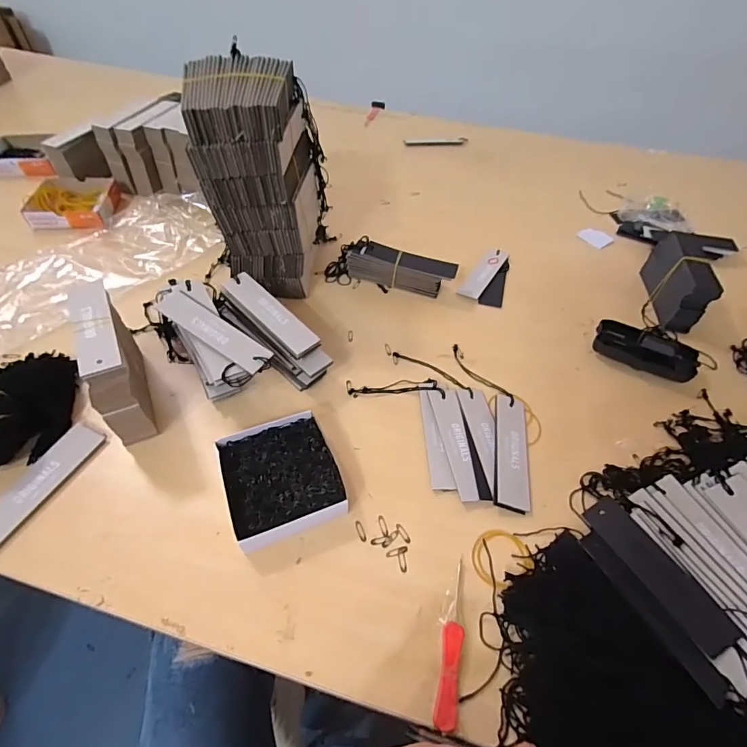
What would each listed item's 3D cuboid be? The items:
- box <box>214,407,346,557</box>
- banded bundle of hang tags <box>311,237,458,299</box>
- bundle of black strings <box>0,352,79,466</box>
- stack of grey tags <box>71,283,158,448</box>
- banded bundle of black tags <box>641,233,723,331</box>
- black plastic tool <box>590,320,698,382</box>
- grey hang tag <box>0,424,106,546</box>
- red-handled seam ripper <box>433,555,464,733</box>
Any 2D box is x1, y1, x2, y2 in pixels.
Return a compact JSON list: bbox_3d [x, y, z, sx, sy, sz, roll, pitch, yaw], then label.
[{"bbox_3d":[-0.084,0.096,0.392,0.095,0.025,0.110,-16,53,-17],"label":"box"},{"bbox_3d":[0.021,-0.145,0.580,0.174,0.045,0.043,15,51,8],"label":"banded bundle of hang tags"},{"bbox_3d":[-0.340,0.035,0.415,0.062,0.042,0.119,-1,50,-5],"label":"bundle of black strings"},{"bbox_3d":[-0.253,-0.014,0.415,0.037,0.109,0.135,-21,55,-20],"label":"stack of grey tags"},{"bbox_3d":[0.407,-0.126,0.568,0.039,0.078,0.137,12,51,6],"label":"banded bundle of black tags"},{"bbox_3d":[0.321,-0.027,0.502,0.110,0.042,0.041,32,55,21],"label":"black plastic tool"},{"bbox_3d":[-0.304,0.099,0.383,0.037,0.009,0.125,21,52,13],"label":"grey hang tag"},{"bbox_3d":[0.060,0.200,0.324,0.016,0.006,0.113,11,50,6],"label":"red-handled seam ripper"}]

